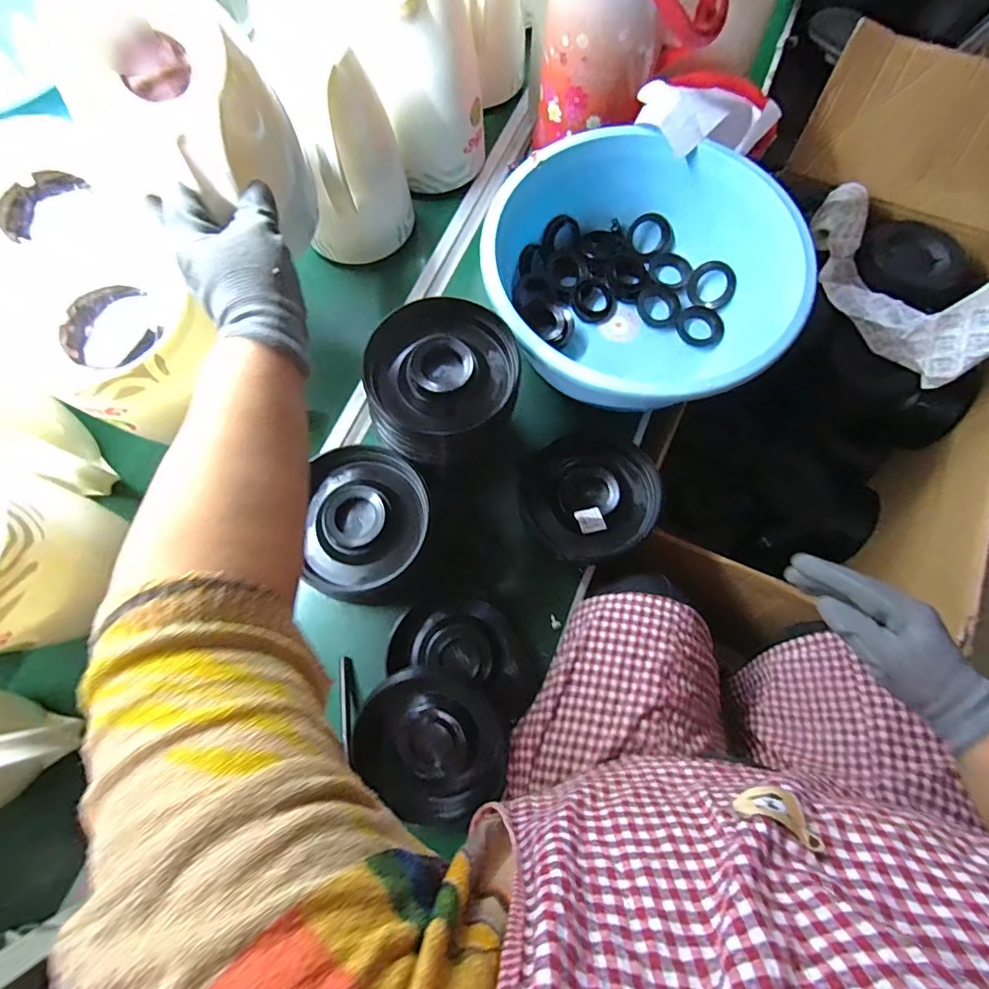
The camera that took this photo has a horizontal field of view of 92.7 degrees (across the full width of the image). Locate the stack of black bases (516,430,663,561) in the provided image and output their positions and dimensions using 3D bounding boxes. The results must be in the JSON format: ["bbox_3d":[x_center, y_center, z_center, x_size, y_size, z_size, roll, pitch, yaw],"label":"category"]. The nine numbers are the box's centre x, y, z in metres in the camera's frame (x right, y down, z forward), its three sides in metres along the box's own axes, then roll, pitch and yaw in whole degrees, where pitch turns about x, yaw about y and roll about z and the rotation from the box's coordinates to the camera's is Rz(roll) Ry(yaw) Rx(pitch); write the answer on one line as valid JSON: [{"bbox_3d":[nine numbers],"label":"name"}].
[{"bbox_3d":[0.115,0.001,0.564,0.164,0.055,0.149,-19,74,-5],"label":"stack of black bases"}]

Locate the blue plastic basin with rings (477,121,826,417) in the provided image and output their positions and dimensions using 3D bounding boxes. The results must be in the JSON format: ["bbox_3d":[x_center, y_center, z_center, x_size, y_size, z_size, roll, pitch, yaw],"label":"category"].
[{"bbox_3d":[0.177,-0.252,0.595,0.360,0.151,0.343,0,73,1],"label":"blue plastic basin with rings"}]

